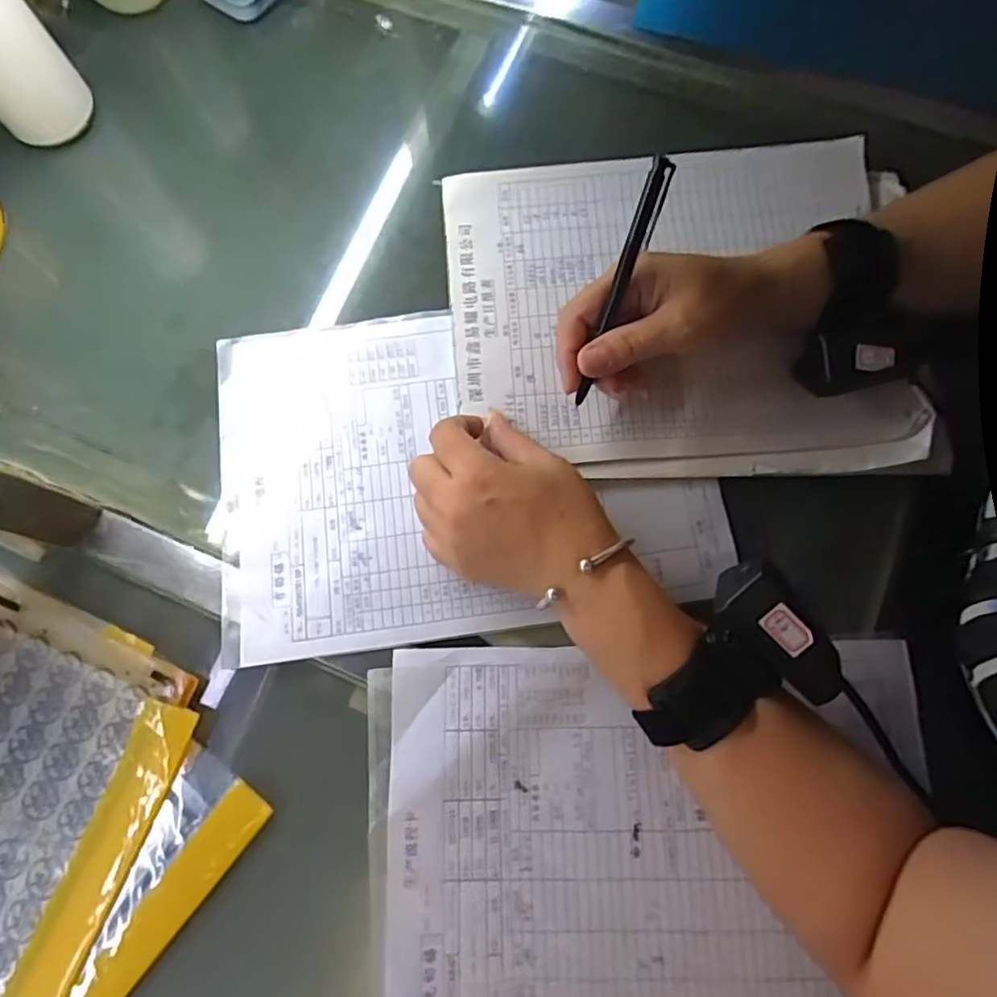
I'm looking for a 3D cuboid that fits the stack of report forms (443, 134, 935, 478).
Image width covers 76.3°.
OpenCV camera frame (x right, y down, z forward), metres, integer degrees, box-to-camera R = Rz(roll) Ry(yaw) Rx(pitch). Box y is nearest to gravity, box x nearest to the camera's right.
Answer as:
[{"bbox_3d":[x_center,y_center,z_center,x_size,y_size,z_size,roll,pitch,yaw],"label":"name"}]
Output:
[{"bbox_3d":[0.113,-0.125,0.417,0.285,0.017,0.234,-4,74,1],"label":"stack of report forms"}]

